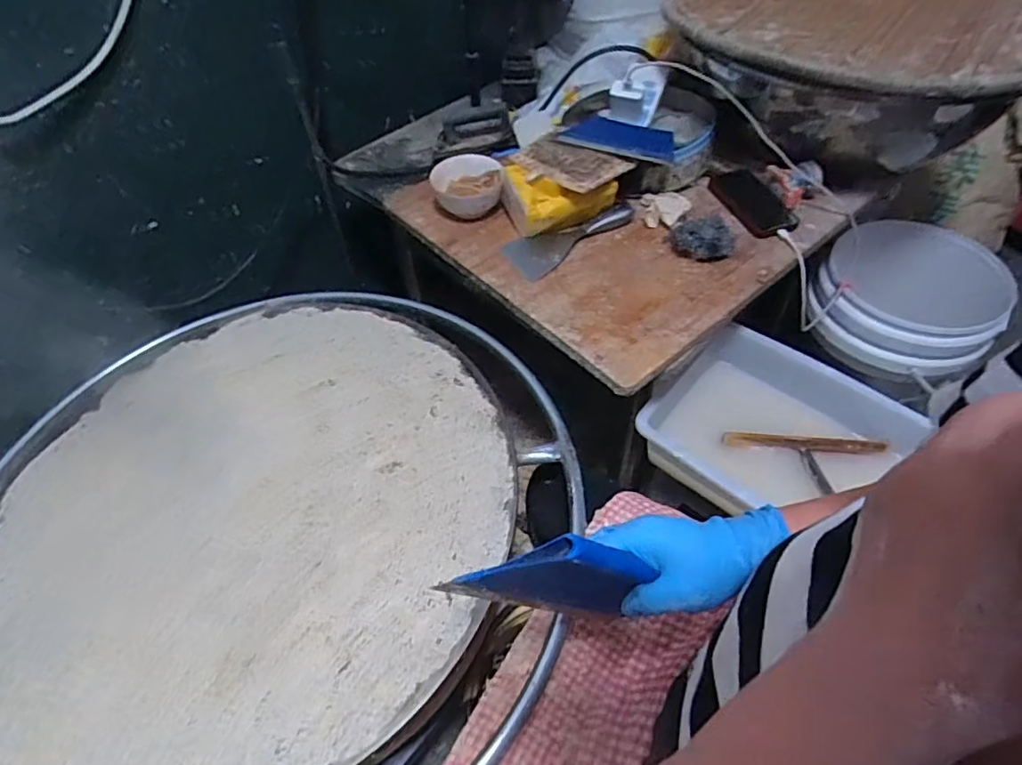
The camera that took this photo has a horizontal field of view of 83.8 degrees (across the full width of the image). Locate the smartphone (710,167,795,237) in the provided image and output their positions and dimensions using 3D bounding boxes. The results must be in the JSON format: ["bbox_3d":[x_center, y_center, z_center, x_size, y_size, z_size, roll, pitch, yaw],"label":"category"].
[{"bbox_3d":[0.385,-0.288,0.911,0.078,0.015,0.150,-22,59,-6],"label":"smartphone"}]

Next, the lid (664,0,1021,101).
[{"bbox_3d":[0.564,-0.567,0.862,0.531,0.058,0.525,-1,51,2],"label":"lid"}]

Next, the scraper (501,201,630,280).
[{"bbox_3d":[0.093,-0.234,0.891,0.219,0.030,0.084,-29,56,-19],"label":"scraper"}]

